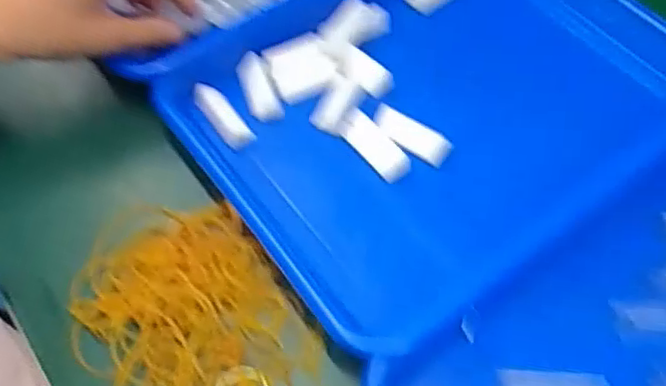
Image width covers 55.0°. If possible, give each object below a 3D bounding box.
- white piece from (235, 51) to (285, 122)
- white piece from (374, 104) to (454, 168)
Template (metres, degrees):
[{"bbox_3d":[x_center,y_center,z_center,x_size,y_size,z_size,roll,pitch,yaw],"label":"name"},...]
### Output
[{"bbox_3d":[-0.052,-0.073,0.445,0.020,0.009,0.054,-22,73,-14],"label":"white piece"},{"bbox_3d":[0.051,-0.038,0.421,0.054,0.009,0.021,33,62,4],"label":"white piece"}]

